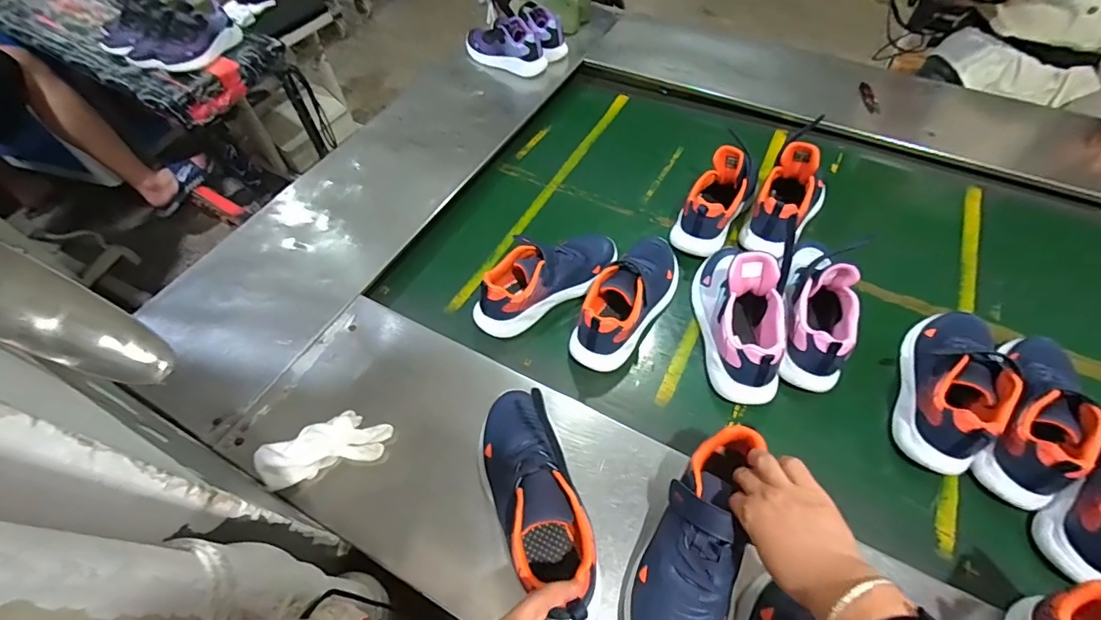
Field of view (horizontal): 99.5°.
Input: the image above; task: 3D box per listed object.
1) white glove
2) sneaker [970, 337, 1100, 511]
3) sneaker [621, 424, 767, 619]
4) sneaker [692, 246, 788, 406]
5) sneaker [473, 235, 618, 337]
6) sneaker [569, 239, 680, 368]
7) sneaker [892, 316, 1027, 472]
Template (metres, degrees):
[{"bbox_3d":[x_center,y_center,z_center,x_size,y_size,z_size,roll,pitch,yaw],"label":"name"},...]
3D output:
[{"bbox_3d":[-0.264,0.158,0.552,0.142,0.045,0.067,-19,56,-12],"label":"white glove"},{"bbox_3d":[0.611,0.121,0.578,0.089,0.085,0.248,29,60,21],"label":"sneaker"},{"bbox_3d":[0.147,0.227,0.463,0.085,0.079,0.225,21,65,16],"label":"sneaker"},{"bbox_3d":[0.262,-0.005,0.648,0.091,0.107,0.241,2,54,4],"label":"sneaker"},{"bbox_3d":[-0.006,-0.057,0.715,0.255,0.087,0.099,-31,59,-19],"label":"sneaker"},{"bbox_3d":[0.121,-0.025,0.685,0.085,0.082,0.247,30,60,21],"label":"sneaker"},{"bbox_3d":[0.524,0.084,0.598,0.091,0.085,0.240,23,58,17],"label":"sneaker"}]

